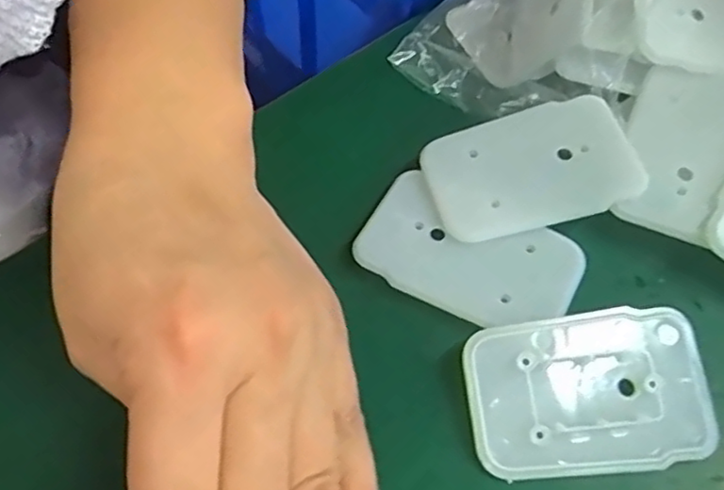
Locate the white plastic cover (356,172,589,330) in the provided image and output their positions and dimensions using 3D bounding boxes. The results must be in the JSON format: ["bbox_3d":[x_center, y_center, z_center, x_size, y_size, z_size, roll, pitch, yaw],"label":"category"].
[{"bbox_3d":[0.033,0.003,0.209,0.068,0.008,0.040,28,63,12],"label":"white plastic cover"}]

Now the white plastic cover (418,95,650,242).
[{"bbox_3d":[0.056,-0.025,0.216,0.065,0.004,0.041,-20,69,1],"label":"white plastic cover"}]

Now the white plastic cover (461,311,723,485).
[{"bbox_3d":[0.064,0.041,0.185,0.065,0.012,0.042,-5,61,-5],"label":"white plastic cover"}]

